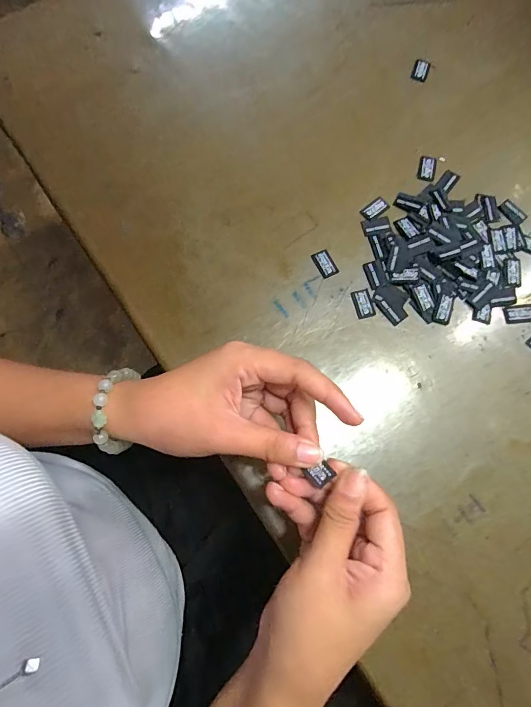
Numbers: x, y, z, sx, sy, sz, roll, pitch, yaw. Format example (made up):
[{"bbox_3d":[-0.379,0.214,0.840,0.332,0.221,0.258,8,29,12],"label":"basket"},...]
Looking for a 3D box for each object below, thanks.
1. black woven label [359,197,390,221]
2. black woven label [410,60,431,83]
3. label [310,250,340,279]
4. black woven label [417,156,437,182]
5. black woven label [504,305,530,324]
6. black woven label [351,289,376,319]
[{"bbox_3d":[0.097,-0.128,0.350,0.026,0.004,0.014,-34,78,-8],"label":"black woven label"},{"bbox_3d":[0.151,-0.275,0.384,0.015,0.004,0.022,19,89,-3],"label":"black woven label"},{"bbox_3d":[0.051,-0.077,0.337,0.015,0.004,0.024,-26,77,-6],"label":"label"},{"bbox_3d":[0.146,-0.168,0.357,0.015,0.004,0.027,15,76,4],"label":"black woven label"},{"bbox_3d":[0.210,-0.032,0.328,0.025,0.004,0.014,-6,80,1],"label":"black woven label"},{"bbox_3d":[0.081,-0.042,0.328,0.015,0.004,0.024,-14,76,-3],"label":"black woven label"}]

